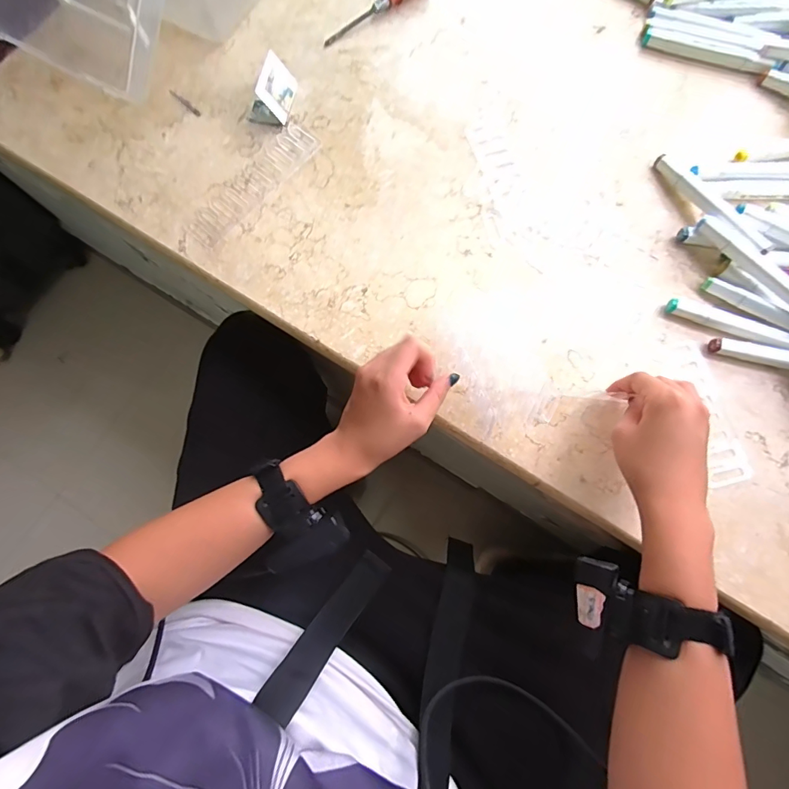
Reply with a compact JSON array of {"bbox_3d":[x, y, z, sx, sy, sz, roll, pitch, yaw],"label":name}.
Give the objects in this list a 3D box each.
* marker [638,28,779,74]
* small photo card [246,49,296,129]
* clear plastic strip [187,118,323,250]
[{"bbox_3d":[0.367,-0.402,0.507,0.145,0.011,0.017,21,79,5],"label":"marker"},{"bbox_3d":[-0.141,-0.348,0.489,0.047,0.037,0.065,15,78,4],"label":"small photo card"},{"bbox_3d":[-0.157,-0.235,0.480,0.046,0.004,0.177,40,81,9],"label":"clear plastic strip"}]

